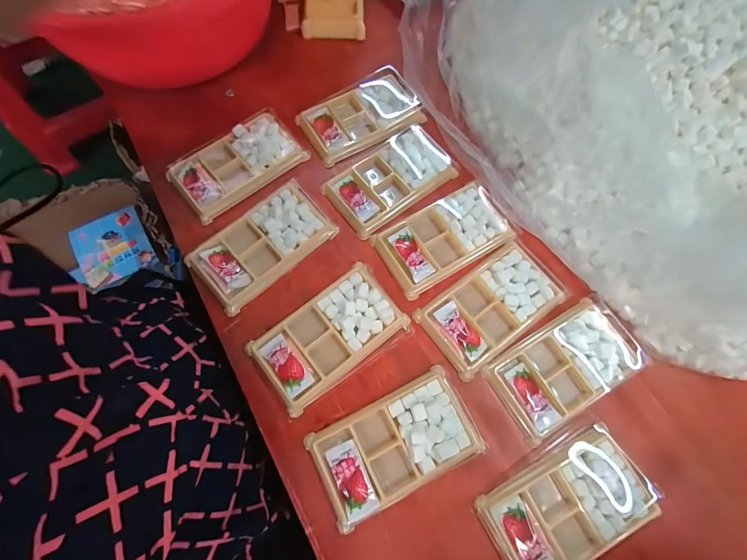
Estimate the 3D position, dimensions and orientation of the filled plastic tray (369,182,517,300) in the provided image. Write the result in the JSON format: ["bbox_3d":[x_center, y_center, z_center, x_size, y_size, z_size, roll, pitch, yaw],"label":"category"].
[{"bbox_3d":[0.074,-0.044,0.373,0.132,0.012,0.075,-29,75,-9],"label":"filled plastic tray"}]

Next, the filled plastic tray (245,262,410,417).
[{"bbox_3d":[-0.041,0.051,0.336,0.135,0.013,0.074,-37,77,-11],"label":"filled plastic tray"}]

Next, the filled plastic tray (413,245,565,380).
[{"bbox_3d":[0.116,0.026,0.353,0.136,0.014,0.075,-34,76,-10],"label":"filled plastic tray"}]

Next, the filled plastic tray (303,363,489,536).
[{"bbox_3d":[0.019,0.142,0.306,0.138,0.016,0.078,-25,75,-8],"label":"filled plastic tray"}]

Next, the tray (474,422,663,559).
[{"bbox_3d":[0.163,0.189,0.296,0.137,0.010,0.080,-27,75,-9],"label":"tray"}]

